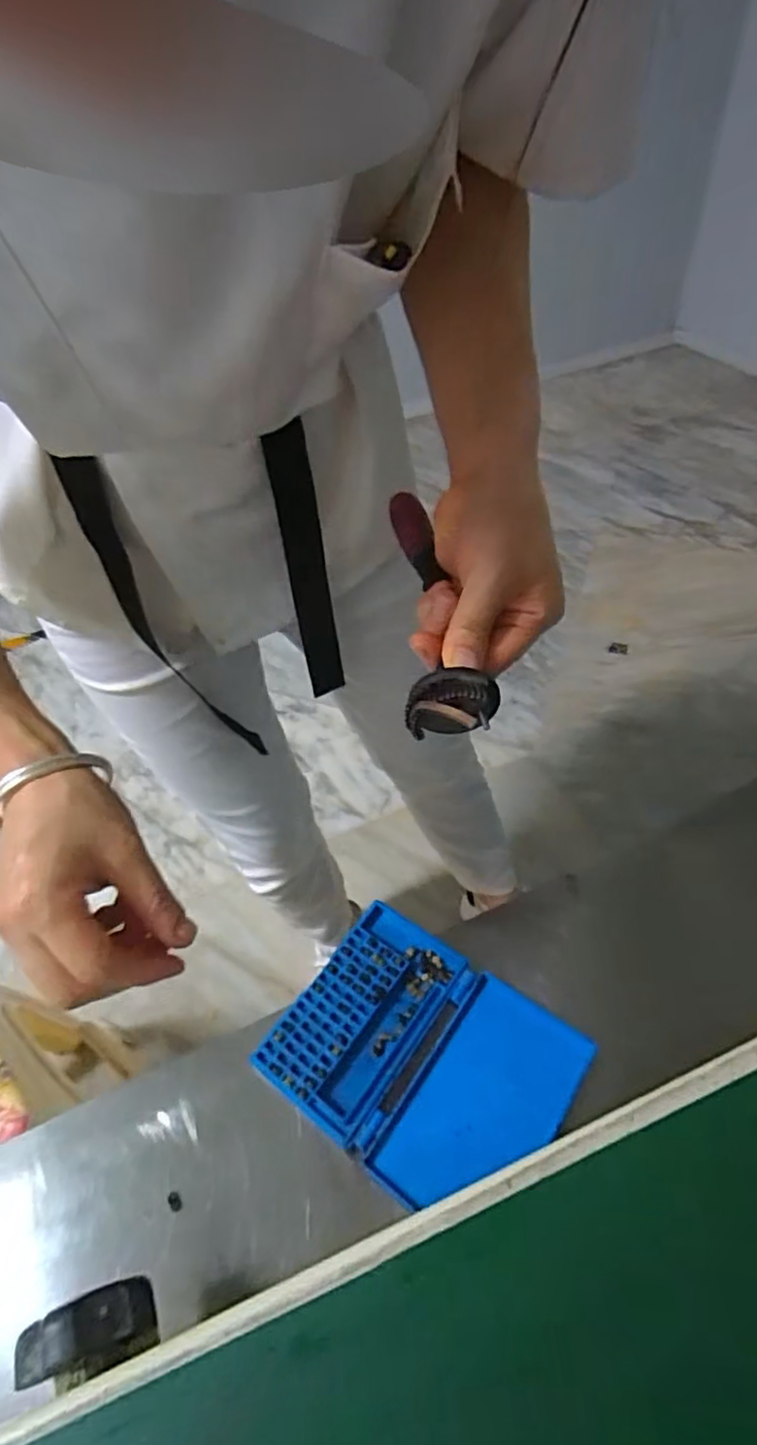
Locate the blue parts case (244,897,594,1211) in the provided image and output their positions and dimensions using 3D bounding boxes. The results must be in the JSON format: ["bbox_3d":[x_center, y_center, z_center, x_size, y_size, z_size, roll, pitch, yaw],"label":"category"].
[{"bbox_3d":[0.019,0.157,0.305,0.126,0.016,0.100,28,56,27],"label":"blue parts case"}]

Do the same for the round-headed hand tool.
[{"bbox_3d":[0.028,-0.064,0.346,0.041,0.021,0.187,-6,48,-1],"label":"round-headed hand tool"}]

